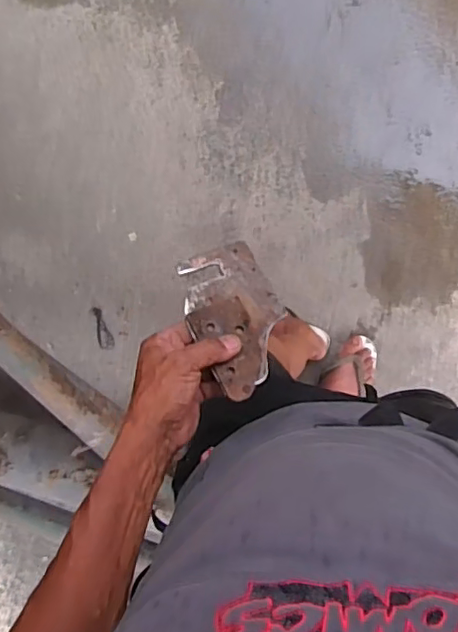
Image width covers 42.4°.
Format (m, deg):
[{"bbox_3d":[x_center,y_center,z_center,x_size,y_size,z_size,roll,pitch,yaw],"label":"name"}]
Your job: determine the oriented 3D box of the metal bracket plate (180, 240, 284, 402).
[{"bbox_3d":[0.008,-0.001,0.571,0.093,0.008,0.151,-22,65,-18],"label":"metal bracket plate"}]

